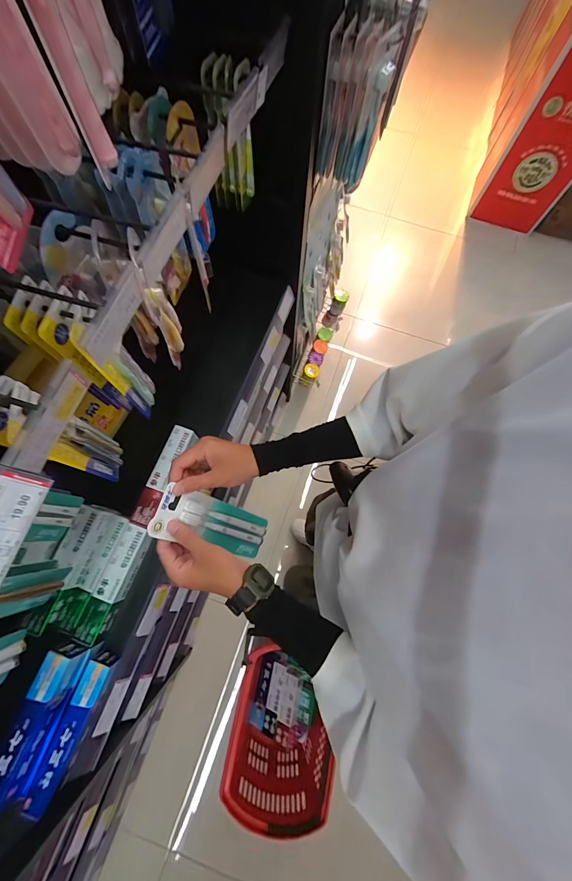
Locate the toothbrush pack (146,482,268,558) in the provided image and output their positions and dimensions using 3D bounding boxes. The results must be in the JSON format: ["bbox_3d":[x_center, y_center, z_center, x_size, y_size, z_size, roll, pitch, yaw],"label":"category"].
[{"bbox_3d":[-0.099,0.126,0.479,0.020,0.217,0.067,7,70,36],"label":"toothbrush pack"}]

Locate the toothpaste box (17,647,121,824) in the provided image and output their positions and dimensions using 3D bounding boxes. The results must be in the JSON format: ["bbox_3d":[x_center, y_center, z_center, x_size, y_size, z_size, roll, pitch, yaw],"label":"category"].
[{"bbox_3d":[-0.382,0.513,0.578,0.039,0.044,0.234,21,74,5],"label":"toothpaste box"}]

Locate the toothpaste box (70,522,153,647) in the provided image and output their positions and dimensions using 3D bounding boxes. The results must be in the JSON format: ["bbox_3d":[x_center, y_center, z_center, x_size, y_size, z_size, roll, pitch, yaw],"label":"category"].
[{"bbox_3d":[-0.342,0.285,0.660,0.055,0.052,0.221,21,74,5],"label":"toothpaste box"}]

